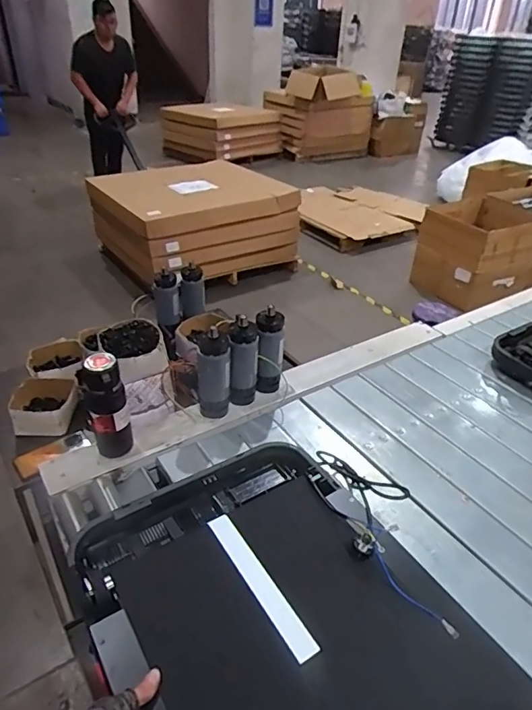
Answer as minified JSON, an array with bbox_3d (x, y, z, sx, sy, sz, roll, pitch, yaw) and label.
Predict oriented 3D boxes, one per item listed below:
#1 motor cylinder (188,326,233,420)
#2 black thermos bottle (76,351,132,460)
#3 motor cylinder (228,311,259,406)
[{"bbox_3d":[-0.125,0.043,1.169,0.081,0.229,0.085,-3,36,-6],"label":"motor cylinder"},{"bbox_3d":[-0.325,0.108,1.018,0.081,0.232,0.064,-15,39,-22],"label":"black thermos bottle"},{"bbox_3d":[-0.055,0.028,1.192,0.067,0.232,0.064,6,36,6],"label":"motor cylinder"}]

